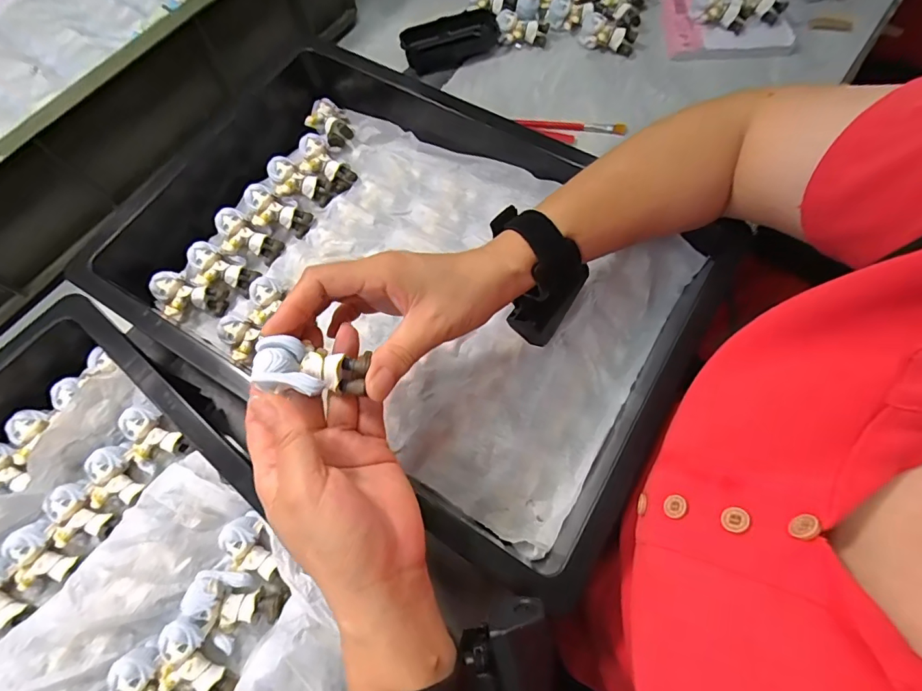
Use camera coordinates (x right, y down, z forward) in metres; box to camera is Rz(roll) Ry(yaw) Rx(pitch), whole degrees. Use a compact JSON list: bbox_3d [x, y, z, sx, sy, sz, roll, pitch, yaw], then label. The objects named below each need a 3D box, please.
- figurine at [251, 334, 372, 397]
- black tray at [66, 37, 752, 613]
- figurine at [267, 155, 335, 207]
[{"bbox_3d":[-0.080,0.010,0.243,0.057,0.023,0.032,4,69,1],"label":"figurine"},{"bbox_3d":[-0.052,-0.068,0.386,0.489,0.073,0.325,30,72,11],"label":"black tray"},{"bbox_3d":[-0.155,-0.156,0.436,0.062,0.021,0.036,23,69,-19],"label":"figurine"}]

